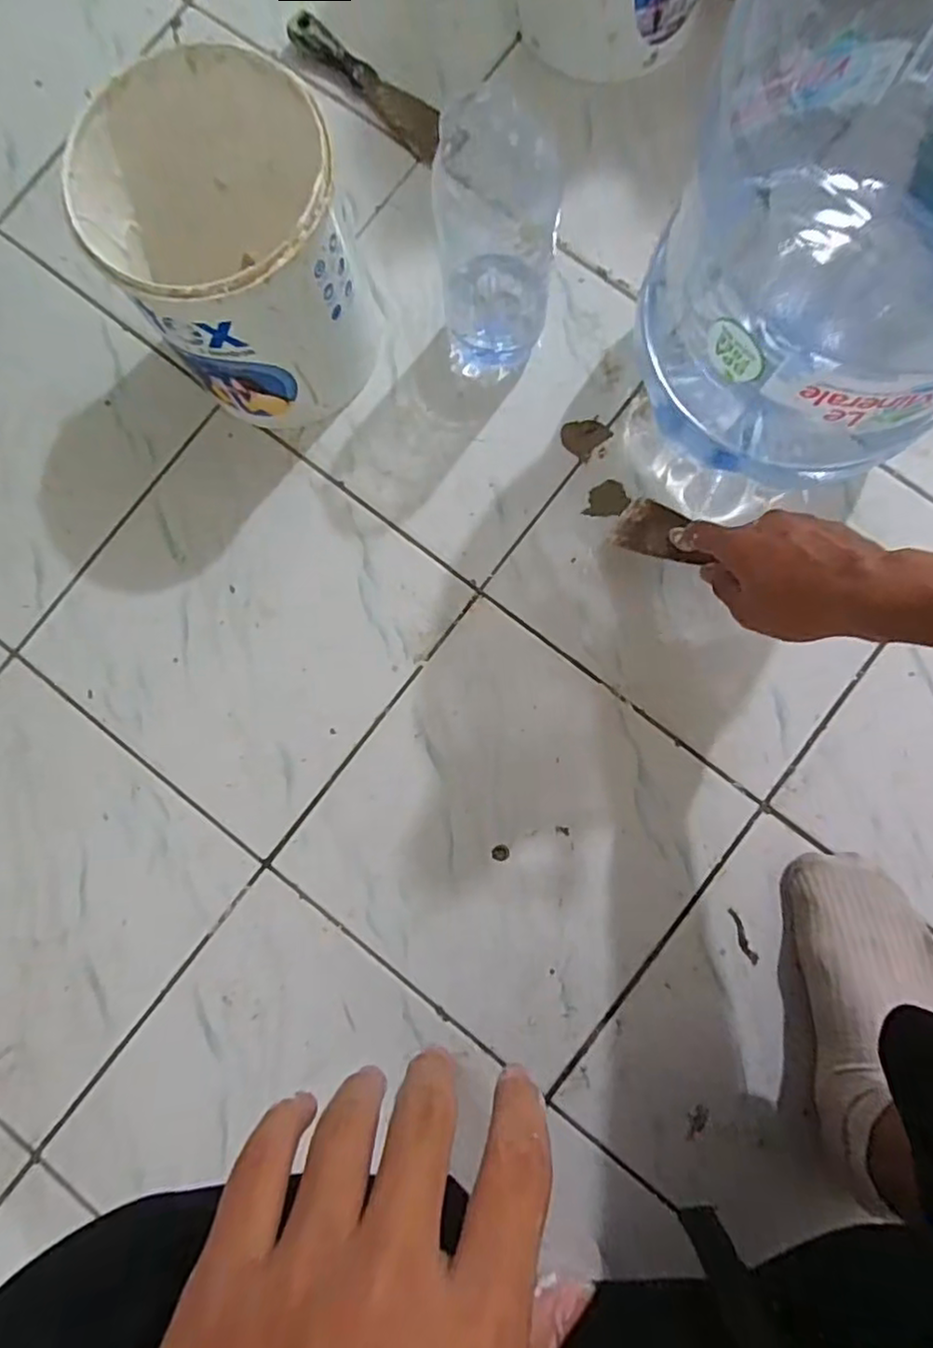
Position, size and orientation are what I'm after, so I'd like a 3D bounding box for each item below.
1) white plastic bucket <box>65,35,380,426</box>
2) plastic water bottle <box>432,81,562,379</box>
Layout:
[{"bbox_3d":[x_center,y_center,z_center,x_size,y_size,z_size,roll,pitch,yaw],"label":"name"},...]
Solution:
[{"bbox_3d":[-0.169,-0.317,0.504,0.164,0.183,0.179,0,84,3],"label":"white plastic bucket"},{"bbox_3d":[0.024,-0.326,0.494,0.086,0.189,0.095,5,84,4],"label":"plastic water bottle"}]

